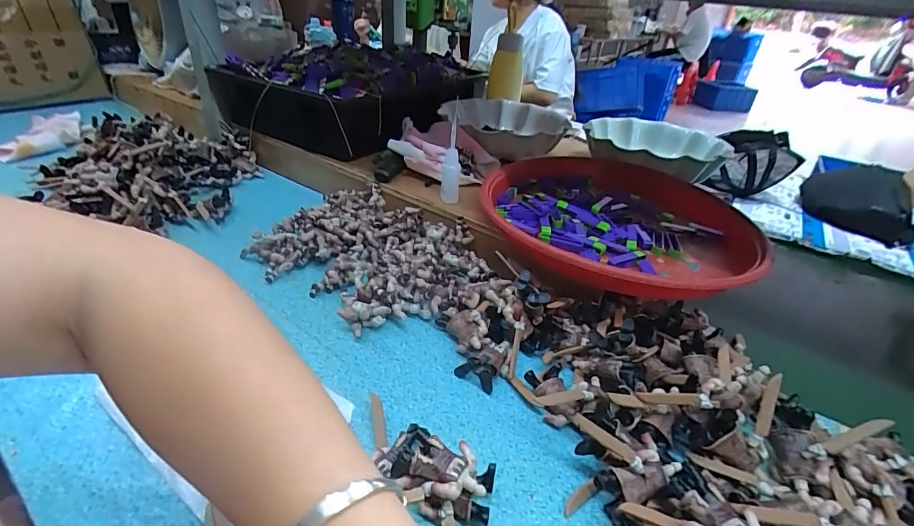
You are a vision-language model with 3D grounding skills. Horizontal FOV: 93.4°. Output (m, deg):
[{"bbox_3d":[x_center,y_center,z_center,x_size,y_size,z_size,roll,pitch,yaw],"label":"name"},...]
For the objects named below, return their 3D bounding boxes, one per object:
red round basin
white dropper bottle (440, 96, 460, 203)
[{"bbox_3d":[0.175,-0.049,0.506,0.273,0.048,0.314,-18,39,-31],"label":"red round basin"},{"bbox_3d":[-0.007,-0.134,0.535,0.023,0.115,0.028,3,33,-3],"label":"white dropper bottle"}]

